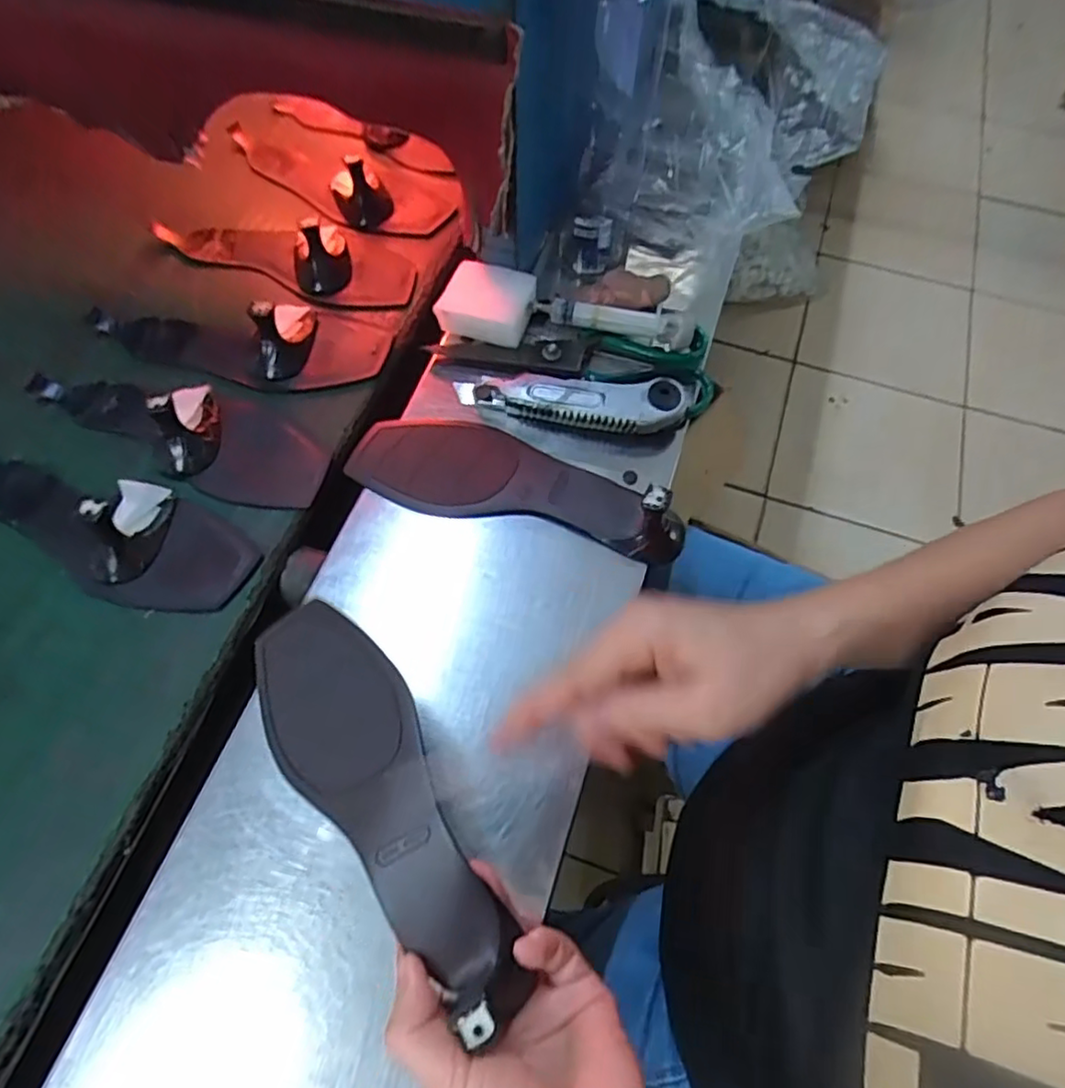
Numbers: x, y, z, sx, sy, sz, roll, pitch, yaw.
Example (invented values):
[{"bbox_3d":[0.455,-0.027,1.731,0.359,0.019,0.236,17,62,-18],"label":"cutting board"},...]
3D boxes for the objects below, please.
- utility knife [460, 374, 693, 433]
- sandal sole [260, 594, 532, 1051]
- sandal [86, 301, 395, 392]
[{"bbox_3d":[0.025,-0.102,0.450,0.159,0.017,0.032,6,64,2],"label":"utility knife"},{"bbox_3d":[-0.073,0.116,0.305,0.067,0.043,0.213,-32,67,-13],"label":"sandal sole"},{"bbox_3d":[-0.228,-0.170,0.495,0.230,0.043,0.092,6,64,1],"label":"sandal"}]

